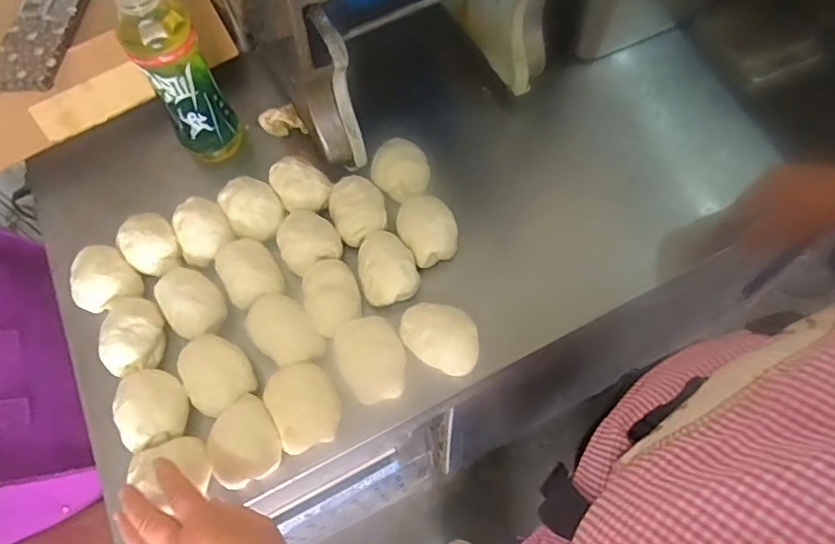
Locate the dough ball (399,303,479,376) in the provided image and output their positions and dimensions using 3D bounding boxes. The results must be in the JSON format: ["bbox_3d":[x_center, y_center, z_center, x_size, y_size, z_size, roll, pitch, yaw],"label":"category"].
[{"bbox_3d":[0.022,0.060,0.528,0.074,0.035,0.053,20,65,12],"label":"dough ball"}]

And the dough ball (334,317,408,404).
[{"bbox_3d":[-0.043,0.079,0.520,0.060,0.040,0.071,-22,64,-9],"label":"dough ball"}]

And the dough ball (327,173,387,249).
[{"bbox_3d":[-0.065,-0.068,0.597,0.054,0.041,0.061,-29,65,-12],"label":"dough ball"}]

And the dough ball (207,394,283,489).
[{"bbox_3d":[-0.150,0.151,0.492,0.054,0.037,0.072,21,65,13],"label":"dough ball"}]

